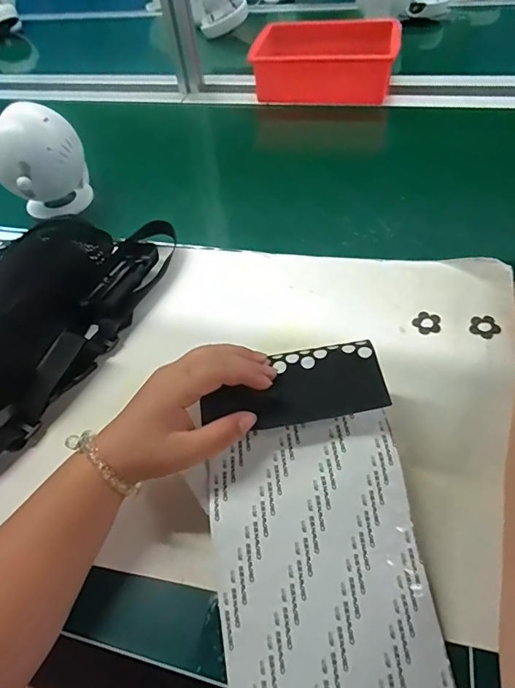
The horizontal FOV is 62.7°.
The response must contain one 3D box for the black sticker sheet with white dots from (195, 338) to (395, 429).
[{"bbox_3d":[0.025,0.030,0.311,0.129,0.007,0.056,-9,61,0],"label":"black sticker sheet with white dots"}]

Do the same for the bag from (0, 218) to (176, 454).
[{"bbox_3d":[-0.226,-0.017,0.403,0.135,0.078,0.391,19,56,20],"label":"bag"}]

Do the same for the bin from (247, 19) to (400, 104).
[{"bbox_3d":[0.125,-0.515,0.768,0.243,0.068,0.181,7,53,12],"label":"bin"}]

